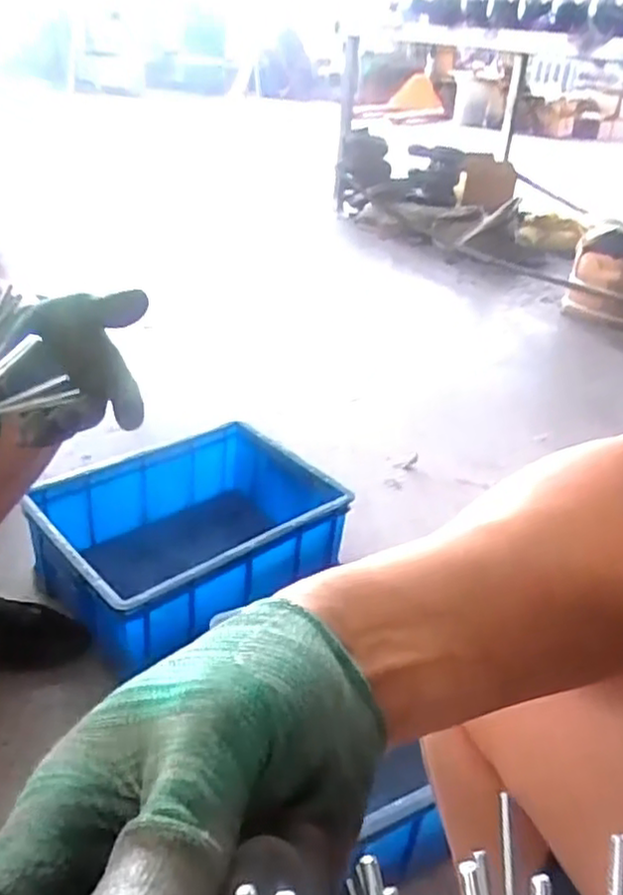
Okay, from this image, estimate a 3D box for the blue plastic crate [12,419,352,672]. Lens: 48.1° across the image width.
[{"bbox_3d":[-0.192,0.148,1.075,0.394,0.191,0.321,-23,42,-39],"label":"blue plastic crate"}]

